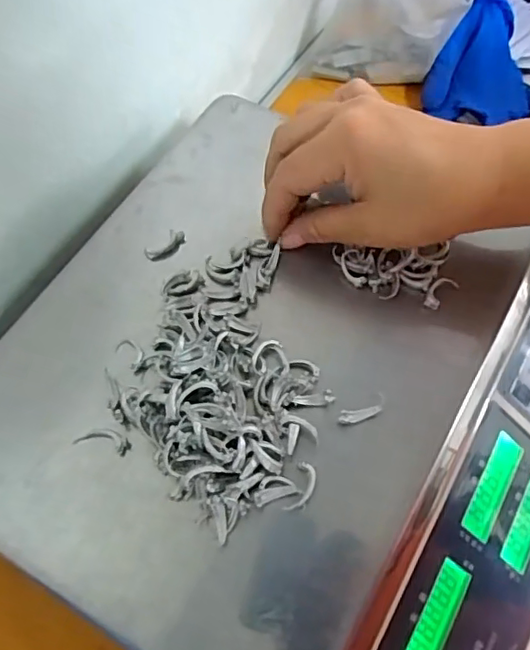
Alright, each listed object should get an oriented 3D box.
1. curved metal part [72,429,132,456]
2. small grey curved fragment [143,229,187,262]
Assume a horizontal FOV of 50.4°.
[{"bbox_3d":[-0.077,0.054,0.267,0.026,0.004,0.010,14,63,10],"label":"curved metal part"},{"bbox_3d":[-0.056,-0.045,0.316,0.024,0.005,0.012,-37,66,-16],"label":"small grey curved fragment"}]

